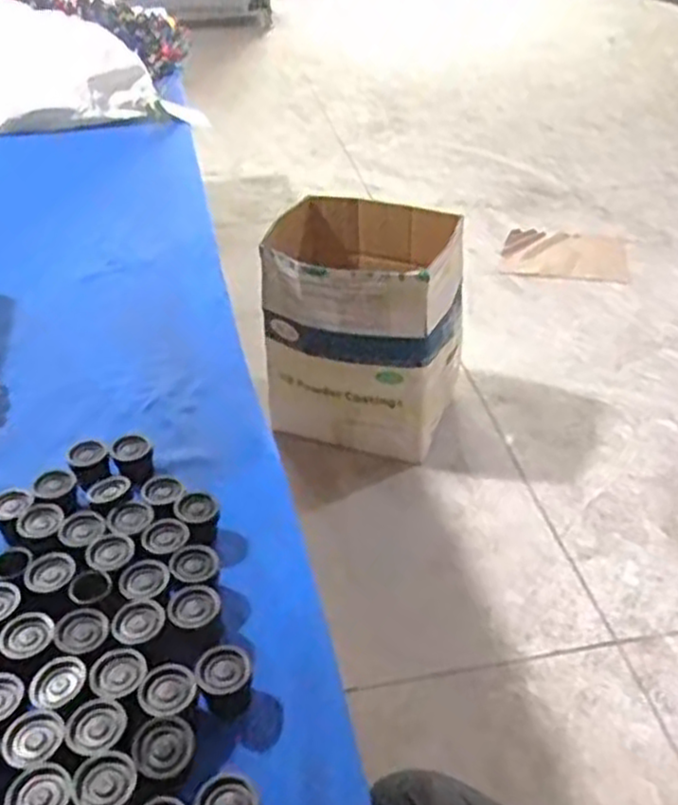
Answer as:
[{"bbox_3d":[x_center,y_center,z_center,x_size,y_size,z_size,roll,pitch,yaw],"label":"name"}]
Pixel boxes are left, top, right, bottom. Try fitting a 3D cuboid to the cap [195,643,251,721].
[{"bbox_3d":[-0.074,0.183,0.491,0.034,0.026,0.040,-11,38,-12],"label":"cap"}]

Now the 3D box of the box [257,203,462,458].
[{"bbox_3d":[0.058,-0.176,1.696,0.411,0.434,0.316,14,40,19],"label":"box"}]

